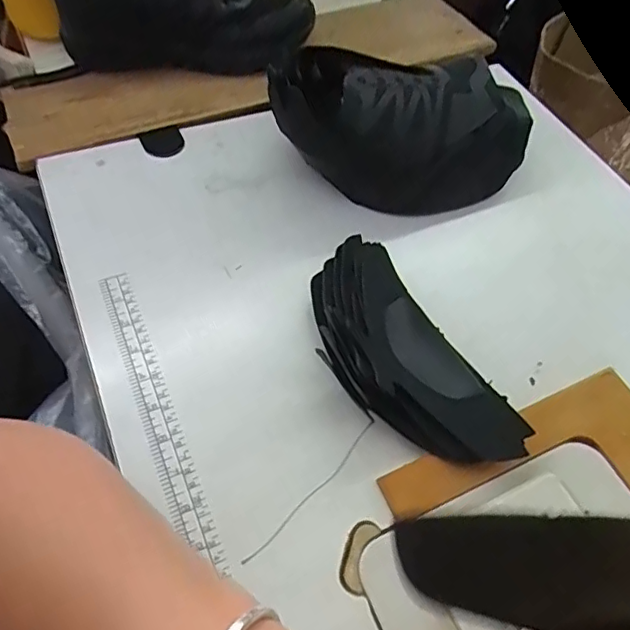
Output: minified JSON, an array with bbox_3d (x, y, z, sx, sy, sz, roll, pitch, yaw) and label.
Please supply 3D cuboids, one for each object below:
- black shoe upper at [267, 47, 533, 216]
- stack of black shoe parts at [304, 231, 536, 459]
[{"bbox_3d":[0.072,-0.166,0.518,0.219,0.102,0.116,-7,55,-10],"label":"black shoe upper"},{"bbox_3d":[0.054,0.020,0.418,0.095,0.035,0.201,-19,58,-18],"label":"stack of black shoe parts"}]

